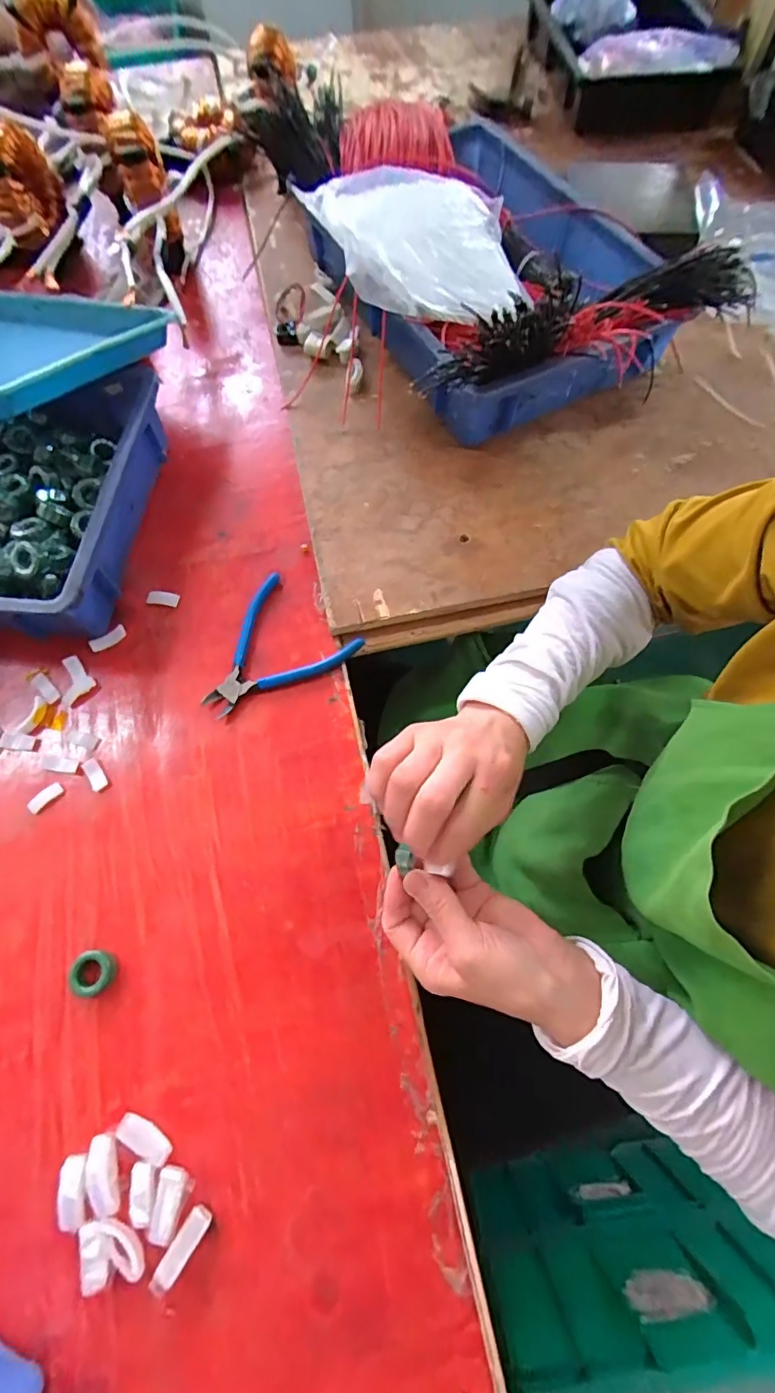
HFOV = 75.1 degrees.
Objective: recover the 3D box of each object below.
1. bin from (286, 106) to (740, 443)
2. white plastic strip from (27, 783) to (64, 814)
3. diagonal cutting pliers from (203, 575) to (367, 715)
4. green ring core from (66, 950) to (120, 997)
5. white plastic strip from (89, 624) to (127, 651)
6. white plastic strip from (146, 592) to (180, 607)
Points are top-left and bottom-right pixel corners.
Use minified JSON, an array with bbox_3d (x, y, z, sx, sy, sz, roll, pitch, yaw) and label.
[{"bbox_3d":[0.109,-0.498,0.550,0.327,0.150,0.441,-24,71,-6],"label":"bin"},{"bbox_3d":[-0.296,0.086,0.434,0.013,0.004,0.031,42,77,15],"label":"white plastic strip"},{"bbox_3d":[-0.115,-0.040,0.474,0.117,0.013,0.139,41,76,15],"label":"diagonal cutting pliers"},{"bbox_3d":[-0.224,0.209,0.382,0.032,0.014,0.029,16,71,8],"label":"green ring core"},{"bbox_3d":[-0.271,-0.056,0.490,0.035,0.007,0.013,-36,72,-10],"label":"white plastic strip"},{"bbox_3d":[-0.224,-0.098,0.505,0.032,0.004,0.014,9,85,1],"label":"white plastic strip"}]

